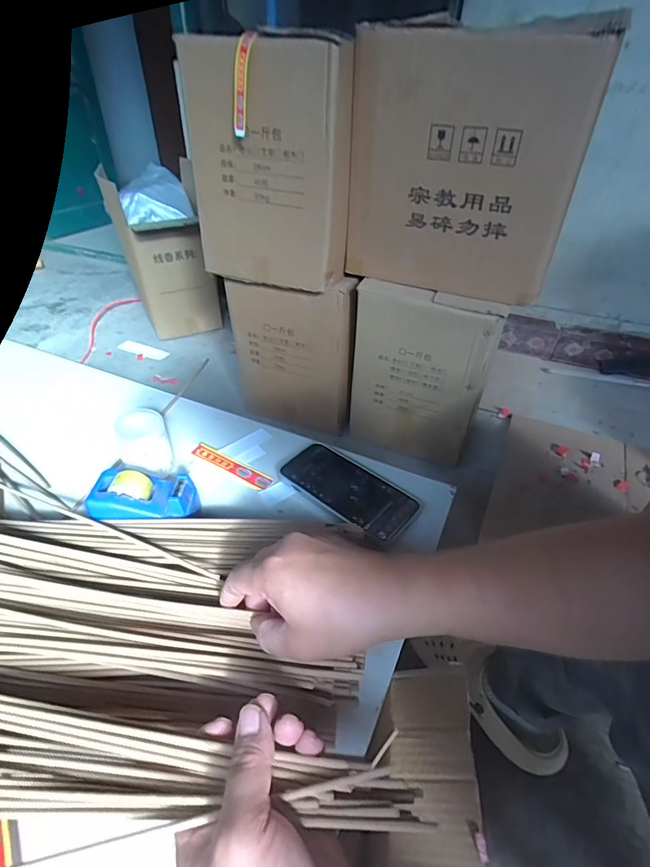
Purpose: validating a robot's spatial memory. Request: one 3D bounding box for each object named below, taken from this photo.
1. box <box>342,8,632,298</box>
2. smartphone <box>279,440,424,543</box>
[{"bbox_3d":[0.281,-0.522,0.880,0.397,0.433,0.273,23,44,24],"label":"box"},{"bbox_3d":[0.028,0.061,0.508,0.156,0.017,0.081,28,46,29],"label":"smartphone"}]

